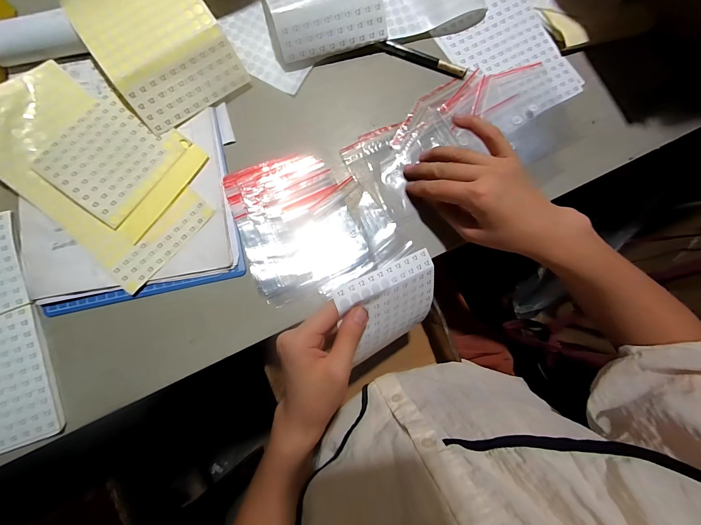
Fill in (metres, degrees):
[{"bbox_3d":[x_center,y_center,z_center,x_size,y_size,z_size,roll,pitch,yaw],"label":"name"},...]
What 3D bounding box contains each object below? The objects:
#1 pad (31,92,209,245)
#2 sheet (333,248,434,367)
[{"bbox_3d":[-0.245,-0.107,0.329,0.130,0.009,0.121,36,85,-2],"label":"pad"},{"bbox_3d":[0.045,0.048,0.335,0.117,0.019,0.117,-30,126,-19],"label":"sheet"}]

